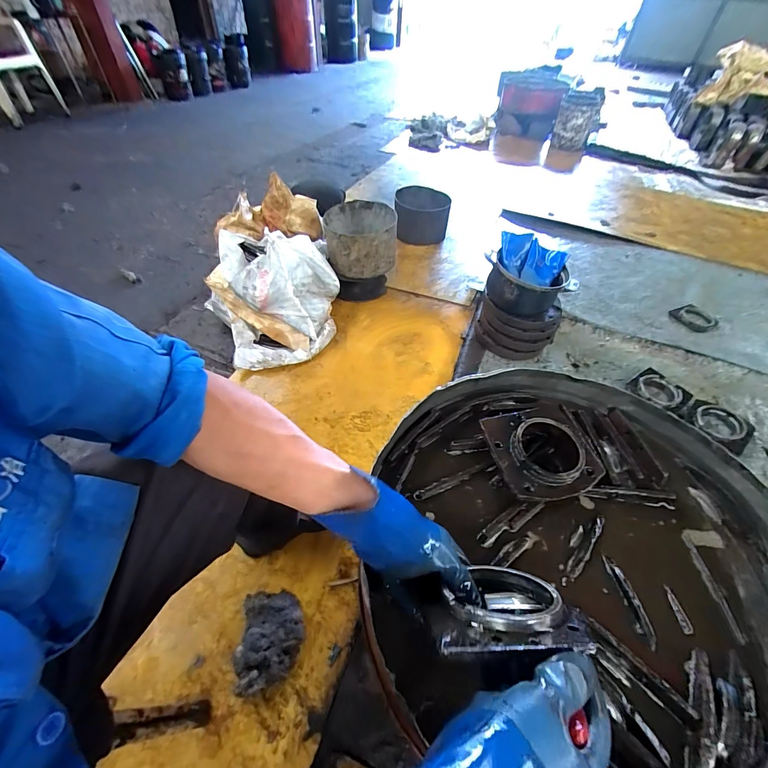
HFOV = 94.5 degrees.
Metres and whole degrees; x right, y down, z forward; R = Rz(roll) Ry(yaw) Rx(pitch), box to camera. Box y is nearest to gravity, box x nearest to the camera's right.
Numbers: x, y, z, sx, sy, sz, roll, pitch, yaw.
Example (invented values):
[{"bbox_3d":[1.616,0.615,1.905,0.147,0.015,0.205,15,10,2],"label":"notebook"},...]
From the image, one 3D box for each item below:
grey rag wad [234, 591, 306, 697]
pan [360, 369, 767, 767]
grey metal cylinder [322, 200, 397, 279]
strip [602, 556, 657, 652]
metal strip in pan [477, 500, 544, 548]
[{"bbox_3d":[-0.222,0.489,0.695,0.118,0.067,0.160,-14,50,-11],"label":"grey rag wad"},{"bbox_3d":[0.266,0.214,0.499,0.562,0.082,0.562,2,48,-2],"label":"pan"},{"bbox_3d":[-0.099,-0.587,1.453,0.291,0.193,0.272,2,48,-2],"label":"grey metal cylinder"},{"bbox_3d":[0.320,0.279,0.461,0.024,0.004,0.102,-6,49,-9],"label":"strip"},{"bbox_3d":[0.188,0.198,0.517,0.115,0.018,0.027,-23,53,-22],"label":"metal strip in pan"}]

